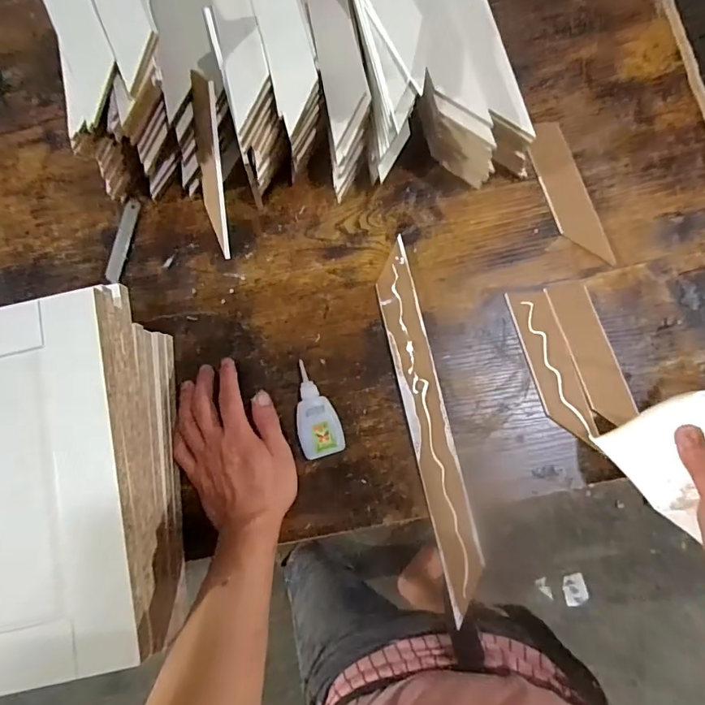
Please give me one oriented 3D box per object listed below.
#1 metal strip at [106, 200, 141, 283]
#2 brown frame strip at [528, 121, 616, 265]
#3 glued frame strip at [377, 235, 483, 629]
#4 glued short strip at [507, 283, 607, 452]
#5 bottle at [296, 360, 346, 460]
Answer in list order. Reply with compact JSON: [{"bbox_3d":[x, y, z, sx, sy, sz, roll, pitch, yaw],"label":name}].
[{"bbox_3d":[-0.251,-0.123,0.522,0.018,0.004,0.095,9,79,-3],"label":"metal strip"},{"bbox_3d":[0.222,-0.166,0.494,0.043,0.007,0.160,-15,81,0],"label":"brown frame strip"},{"bbox_3d":[0.073,0.062,0.466,0.037,0.007,0.347,-13,78,3],"label":"glued frame strip"},{"bbox_3d":[0.195,0.013,0.465,0.041,0.005,0.156,-18,78,7],"label":"glued short strip"},{"bbox_3d":[-0.037,0.056,0.472,0.042,0.021,0.091,-15,81,0],"label":"bottle"}]

